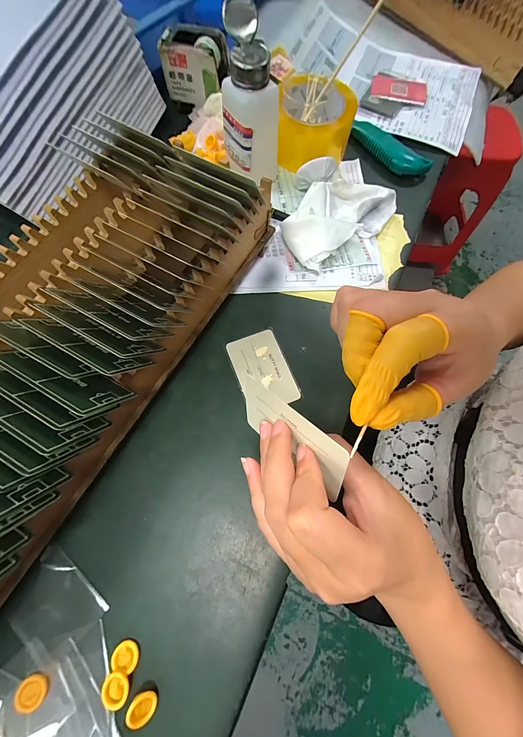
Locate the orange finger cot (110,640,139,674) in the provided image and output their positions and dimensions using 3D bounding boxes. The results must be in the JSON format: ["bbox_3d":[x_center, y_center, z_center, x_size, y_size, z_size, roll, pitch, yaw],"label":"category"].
[{"bbox_3d":[-0.105,0.222,0.221,0.020,0.005,0.018,9,70,2],"label":"orange finger cot"}]

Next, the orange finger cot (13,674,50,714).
[{"bbox_3d":[-0.171,0.241,0.212,0.020,0.005,0.022,0,70,-1],"label":"orange finger cot"}]

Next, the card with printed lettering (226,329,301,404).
[{"bbox_3d":[0.001,0.000,0.301,0.054,0.004,0.083,-20,72,-8],"label":"card with printed lettering"}]

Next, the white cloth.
[{"bbox_3d":[0.098,-0.194,0.357,0.163,0.034,0.086,-36,75,-13],"label":"white cloth"}]

